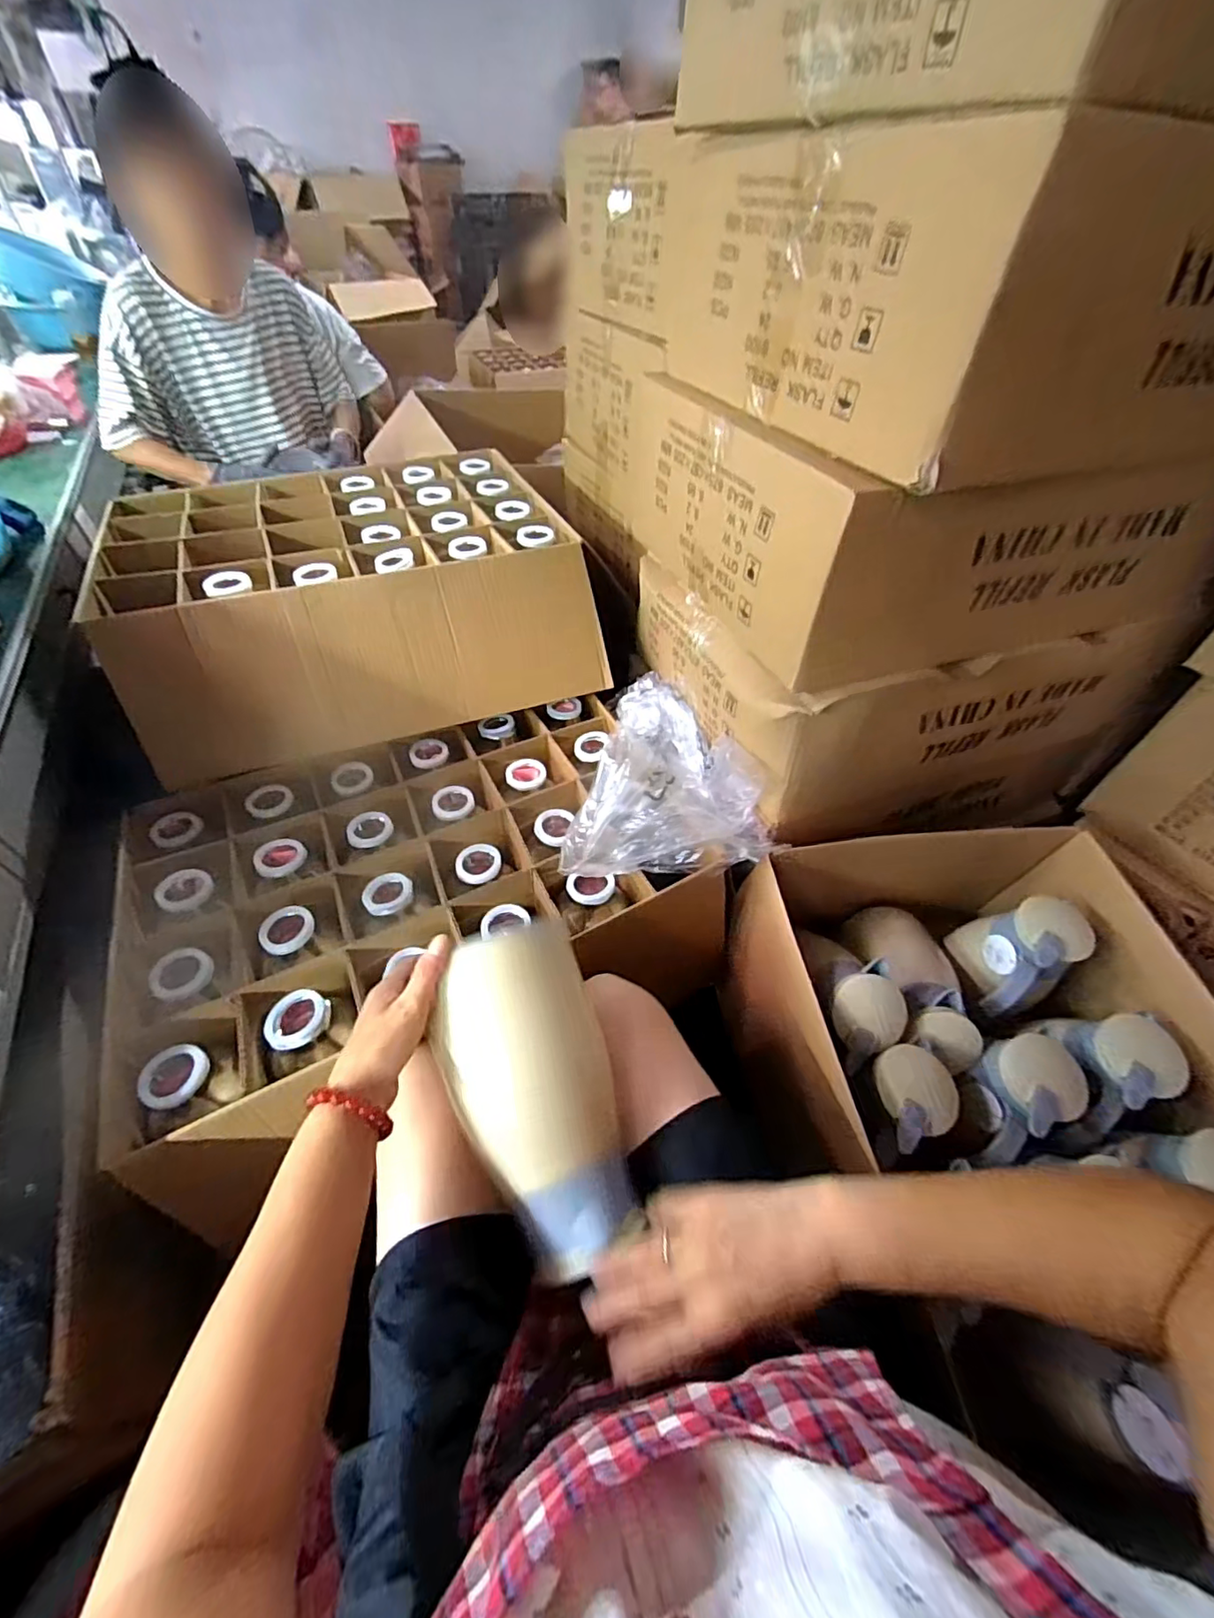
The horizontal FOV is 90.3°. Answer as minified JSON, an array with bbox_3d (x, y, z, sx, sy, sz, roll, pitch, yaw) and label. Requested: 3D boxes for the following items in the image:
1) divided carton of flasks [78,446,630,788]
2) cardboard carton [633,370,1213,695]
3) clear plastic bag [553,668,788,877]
[{"bbox_3d":[-0.401,-0.356,0.983,0.649,0.192,0.559,-16,50,-17],"label":"divided carton of flasks"},{"bbox_3d":[0.437,-0.390,0.771,0.657,0.214,0.439,-13,49,-15],"label":"cardboard carton"},{"bbox_3d":[0.106,-0.042,0.817,0.240,0.080,0.415,10,47,7],"label":"clear plastic bag"}]

